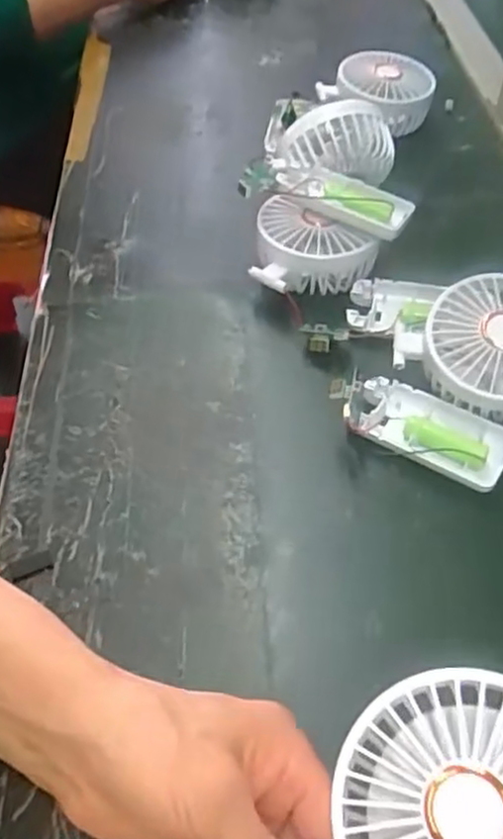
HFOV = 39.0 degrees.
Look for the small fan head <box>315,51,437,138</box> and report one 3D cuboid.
[{"bbox_3d":[0.117,-0.294,0.642,0.085,0.045,0.084,-36,57,-25],"label":"small fan head"}]

